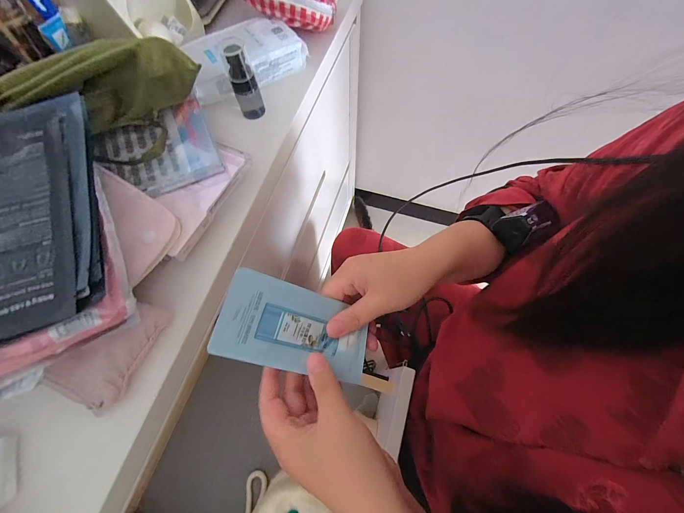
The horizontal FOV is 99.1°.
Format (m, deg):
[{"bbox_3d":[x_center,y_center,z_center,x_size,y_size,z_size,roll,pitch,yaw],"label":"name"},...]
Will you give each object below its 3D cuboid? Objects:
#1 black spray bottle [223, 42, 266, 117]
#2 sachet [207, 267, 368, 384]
[{"bbox_3d":[-0.129,-0.229,0.383,0.032,0.087,0.037,-19,67,-7],"label":"black spray bottle"},{"bbox_3d":[-0.036,0.062,0.250,0.129,0.011,0.068,22,75,-24],"label":"sachet"}]

